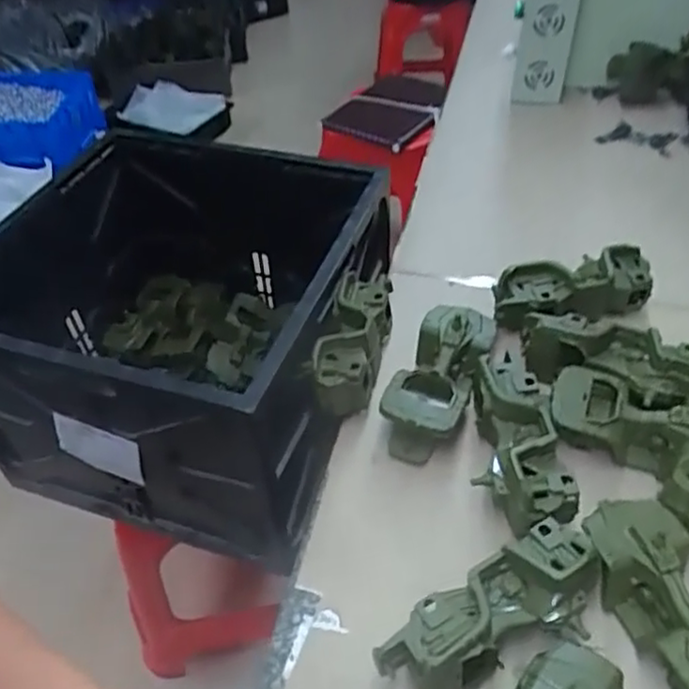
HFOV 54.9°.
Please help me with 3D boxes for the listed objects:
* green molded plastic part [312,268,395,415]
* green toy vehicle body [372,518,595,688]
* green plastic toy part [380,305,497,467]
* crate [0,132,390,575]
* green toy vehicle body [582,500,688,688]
[{"bbox_3d":[0.013,-0.011,0.736,0.062,0.060,0.186,9,46,13],"label":"green molded plastic part"},{"bbox_3d":[0.116,0.214,0.509,0.185,0.071,0.076,-25,48,-19],"label":"green toy vehicle body"},{"bbox_3d":[0.098,0.035,0.690,0.076,0.063,0.175,17,49,20],"label":"green plastic toy part"},{"bbox_3d":[-0.210,-0.041,0.918,0.512,0.305,0.481,11,47,14],"label":"crate"},{"bbox_3d":[0.263,0.208,0.517,0.082,0.056,0.191,-18,47,-14],"label":"green toy vehicle body"}]

